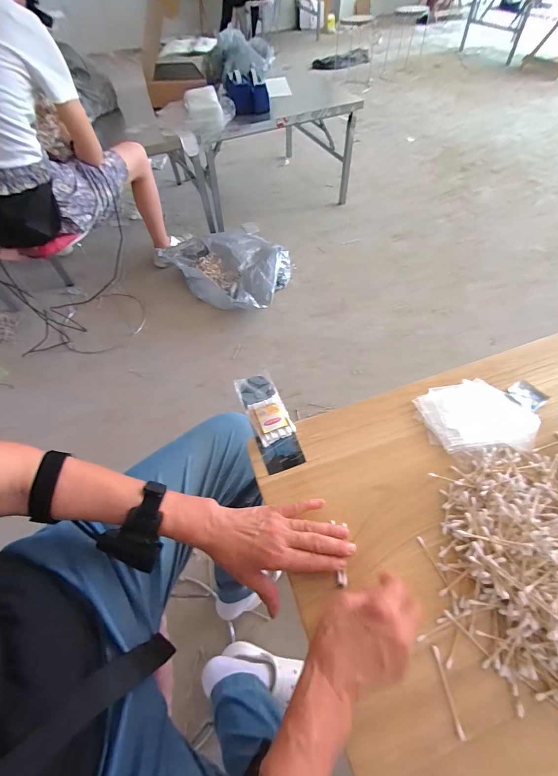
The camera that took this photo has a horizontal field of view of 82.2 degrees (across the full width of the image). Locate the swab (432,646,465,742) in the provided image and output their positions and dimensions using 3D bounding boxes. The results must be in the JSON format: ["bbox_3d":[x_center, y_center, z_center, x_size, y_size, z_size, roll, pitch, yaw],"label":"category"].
[{"bbox_3d":[0.177,0.317,0.335,0.006,0.004,0.073,-7,56,-2],"label":"swab"}]

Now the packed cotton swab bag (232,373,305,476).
[{"bbox_3d":[-0.017,0.049,0.519,0.062,0.013,0.176,-20,57,-10],"label":"packed cotton swab bag"}]

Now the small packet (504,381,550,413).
[{"bbox_3d":[0.407,0.014,0.526,0.052,0.004,0.049,-30,60,-16],"label":"small packet"}]

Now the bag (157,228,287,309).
[{"bbox_3d":[-0.229,-0.580,1.495,0.580,0.150,0.427,31,63,20],"label":"bag"}]

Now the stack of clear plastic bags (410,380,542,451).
[{"bbox_3d":[0.309,0.041,0.501,0.175,0.013,0.116,-3,56,1],"label":"stack of clear plastic bags"}]

